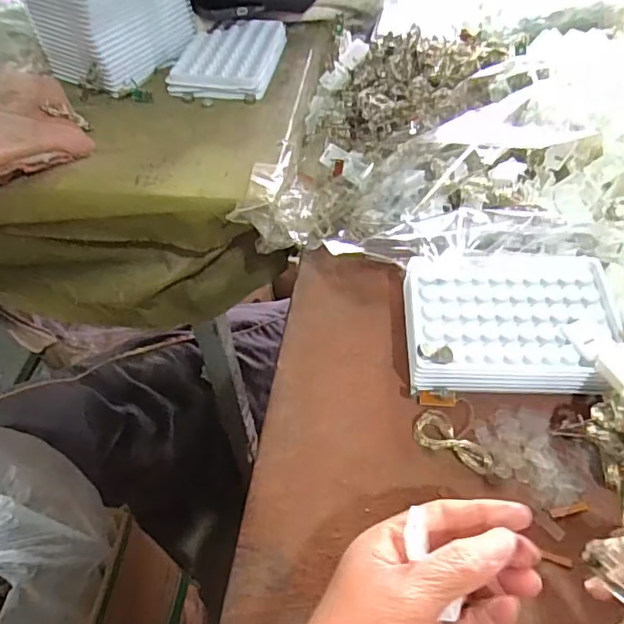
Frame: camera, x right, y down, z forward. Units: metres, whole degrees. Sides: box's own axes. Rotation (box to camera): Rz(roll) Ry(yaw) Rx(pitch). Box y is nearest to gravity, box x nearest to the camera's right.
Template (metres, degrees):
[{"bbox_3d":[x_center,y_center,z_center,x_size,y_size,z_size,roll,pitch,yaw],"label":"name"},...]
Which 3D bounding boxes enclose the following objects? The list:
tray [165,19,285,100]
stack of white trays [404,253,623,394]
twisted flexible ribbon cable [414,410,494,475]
[{"bbox_3d":[-0.082,-0.256,0.573,0.090,0.016,0.131,8,51,10],"label":"tray"},{"bbox_3d":[0.130,0.005,0.380,0.131,0.028,0.108,3,51,6],"label":"stack of white trays"},{"bbox_3d":[0.084,0.078,0.341,0.051,0.008,0.022,31,59,26],"label":"twisted flexible ribbon cable"}]

